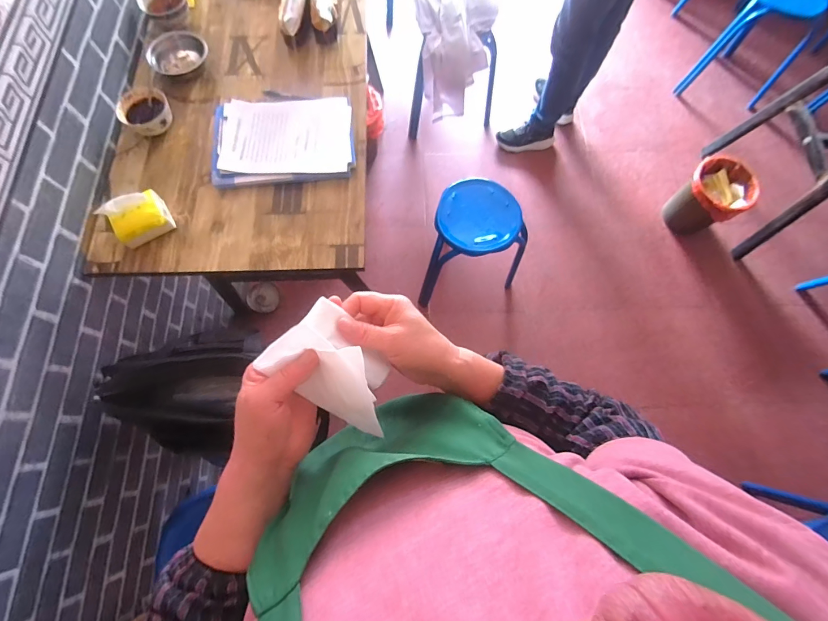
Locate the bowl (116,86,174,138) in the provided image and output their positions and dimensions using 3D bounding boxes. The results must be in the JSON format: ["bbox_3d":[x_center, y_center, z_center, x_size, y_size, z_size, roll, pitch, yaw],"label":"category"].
[{"bbox_3d":[-0.657,-0.487,0.911,0.115,0.057,0.127,-42,78,-13],"label":"bowl"}]

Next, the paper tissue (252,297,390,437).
[{"bbox_3d":[-0.063,0.053,0.330,0.108,0.082,0.079,37,79,10],"label":"paper tissue"}]

